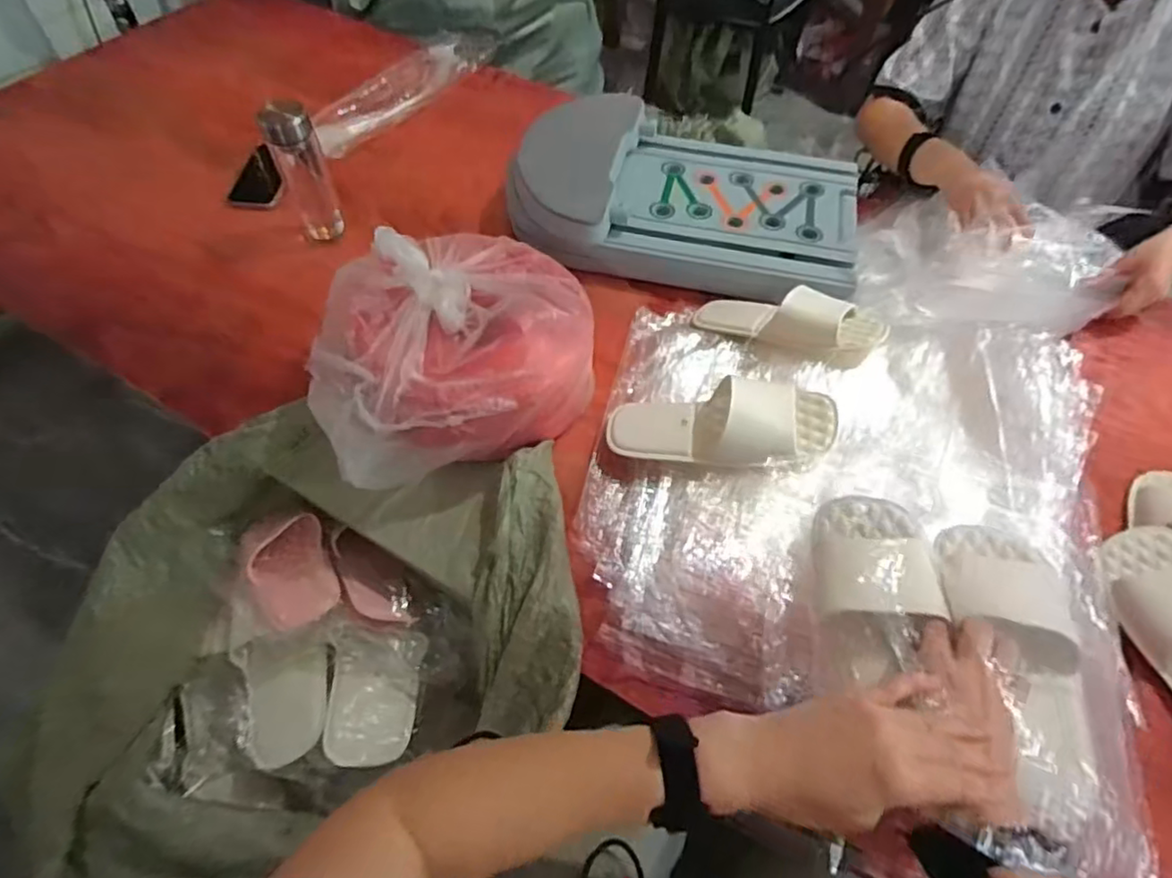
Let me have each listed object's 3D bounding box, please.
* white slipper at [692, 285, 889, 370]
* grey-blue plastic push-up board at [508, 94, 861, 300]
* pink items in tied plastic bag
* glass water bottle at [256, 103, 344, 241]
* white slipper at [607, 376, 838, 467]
[{"bbox_3d":[0.247,-0.152,0.810,0.243,0.064,0.090,19,55,37],"label":"white slipper"},{"bbox_3d":[0.153,-0.375,0.943,0.505,0.096,0.315,11,56,6],"label":"grey-blue plastic push-up board"},{"bbox_3d":[-0.154,-0.113,0.746,0.306,0.175,0.276,-16,58,-12],"label":"pink items in tied plastic bag"},{"bbox_3d":[-0.403,-0.383,0.897,0.064,0.185,0.068,-16,58,-12],"label":"glass water bottle"},{"bbox_3d":[0.148,-0.020,0.716,0.251,0.068,0.103,-2,54,19],"label":"white slipper"}]

